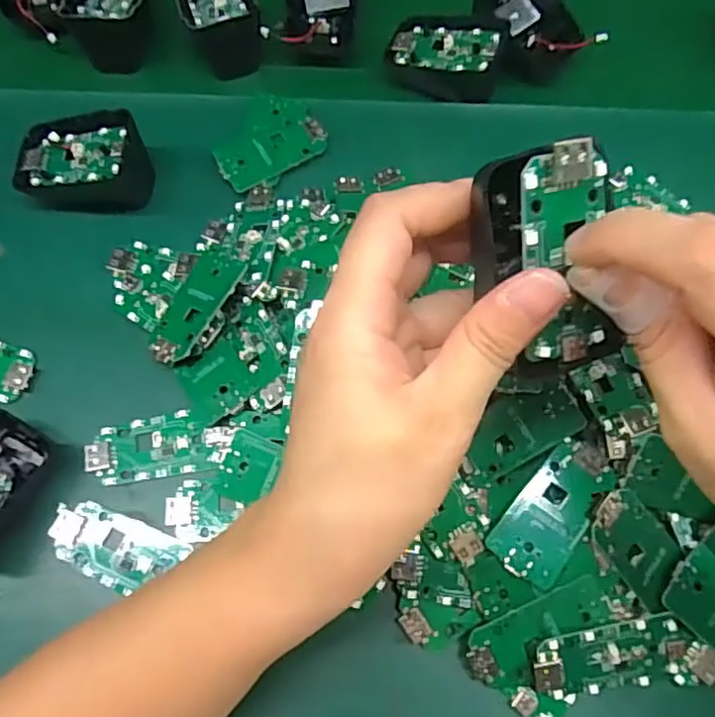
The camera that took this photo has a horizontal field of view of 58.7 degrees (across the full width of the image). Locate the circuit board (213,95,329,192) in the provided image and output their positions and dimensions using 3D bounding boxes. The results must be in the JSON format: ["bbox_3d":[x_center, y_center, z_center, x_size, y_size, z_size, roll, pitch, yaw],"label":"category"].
[{"bbox_3d":[-0.053,-0.127,0.365,0.064,0.006,0.048,-31,74,-11],"label":"circuit board"}]

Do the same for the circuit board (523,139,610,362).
[{"bbox_3d":[0.063,-0.031,0.189,0.029,0.005,0.064,-13,108,-21],"label":"circuit board"}]

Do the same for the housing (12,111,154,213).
[{"bbox_3d":[-0.148,-0.107,0.346,0.072,0.035,0.046,12,71,3],"label":"housing"}]

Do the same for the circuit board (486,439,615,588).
[{"bbox_3d":[0.085,0.066,0.276,0.030,0.011,0.061,37,74,13],"label":"circuit board"}]

